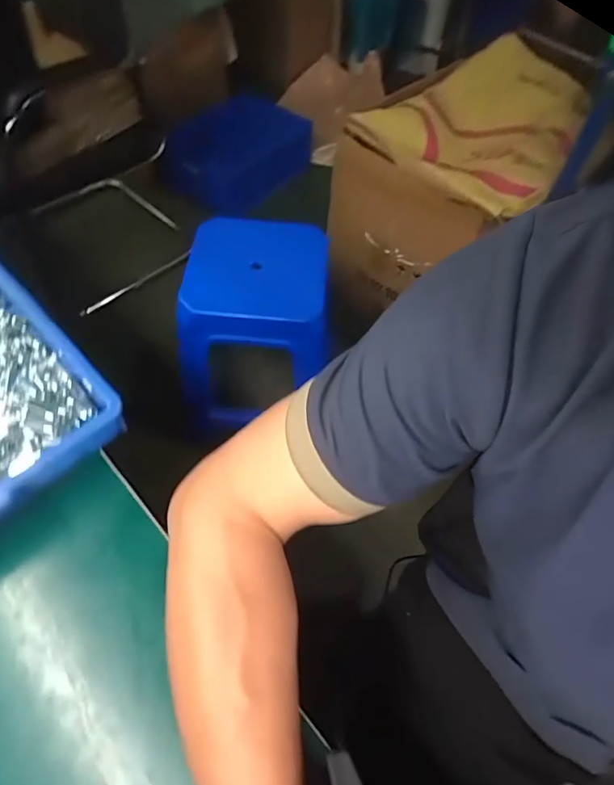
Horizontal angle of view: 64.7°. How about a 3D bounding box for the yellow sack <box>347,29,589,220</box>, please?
[{"bbox_3d":[0.470,-0.685,1.190,0.436,0.105,0.603,36,62,19],"label":"yellow sack"}]

